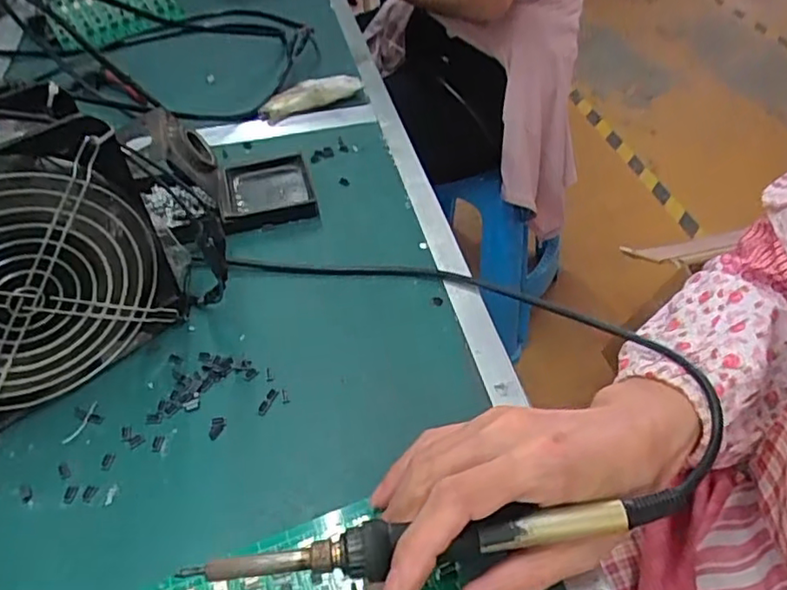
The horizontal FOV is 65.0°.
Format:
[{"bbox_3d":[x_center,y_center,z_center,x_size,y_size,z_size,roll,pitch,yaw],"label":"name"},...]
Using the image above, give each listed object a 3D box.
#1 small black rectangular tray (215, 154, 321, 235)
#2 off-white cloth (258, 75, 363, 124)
[{"bbox_3d":[-0.099,-0.082,0.480,0.069,0.015,0.075,-12,46,-9],"label":"small black rectangular tray"},{"bbox_3d":[-0.074,-0.184,0.566,0.098,0.029,0.026,-23,49,-19],"label":"off-white cloth"}]

